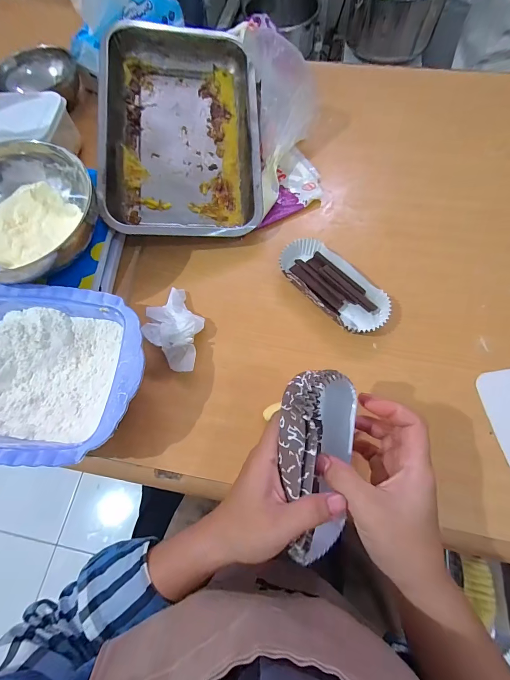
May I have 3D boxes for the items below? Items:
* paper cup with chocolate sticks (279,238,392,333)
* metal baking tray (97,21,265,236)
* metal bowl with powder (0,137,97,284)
[{"bbox_3d":[0.096,-0.068,0.401,0.065,0.024,0.149,-41,72,-13],"label":"paper cup with chocolate sticks"},{"bbox_3d":[-0.097,-0.286,0.441,0.209,0.044,0.306,-2,82,-8],"label":"metal baking tray"},{"bbox_3d":[-0.258,-0.136,0.365,0.154,0.074,0.173,31,73,14],"label":"metal bowl with powder"}]

